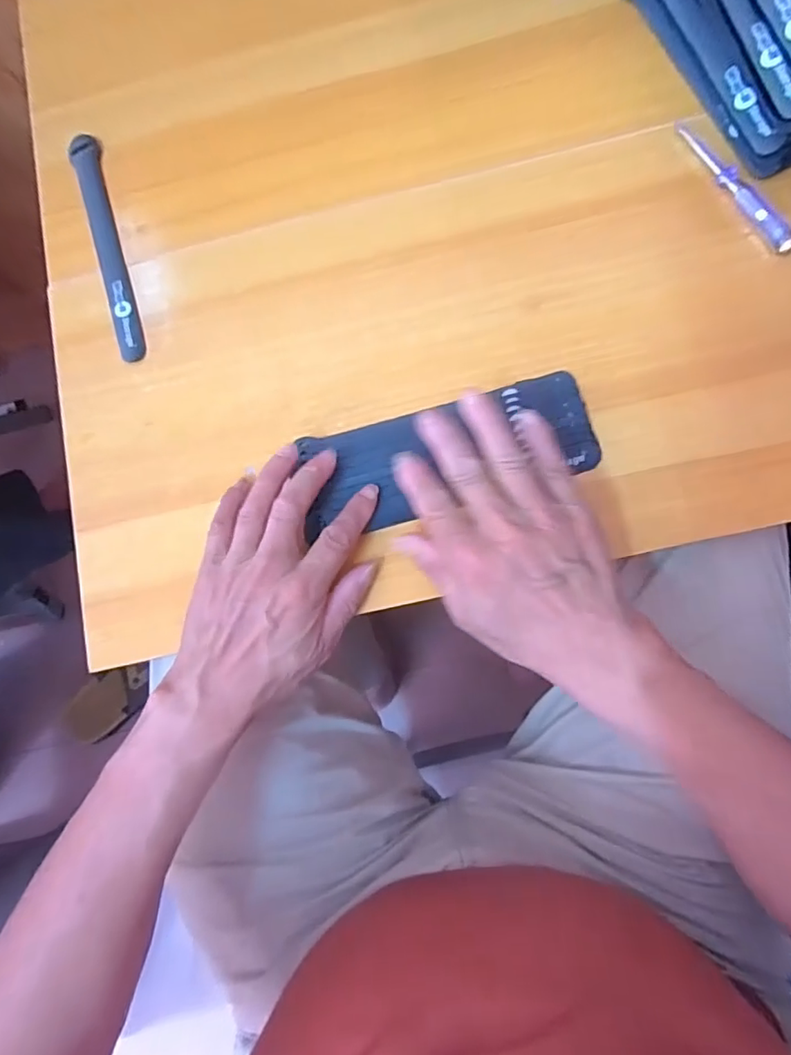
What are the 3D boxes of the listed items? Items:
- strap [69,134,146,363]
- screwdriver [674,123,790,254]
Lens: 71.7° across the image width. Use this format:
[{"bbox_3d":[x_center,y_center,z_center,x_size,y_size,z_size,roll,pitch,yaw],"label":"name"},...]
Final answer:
[{"bbox_3d":[-0.223,-0.220,0.425,0.022,0.005,0.201,-19,81,3],"label":"strap"},{"bbox_3d":[0.233,-0.236,0.374,0.013,0.010,0.120,-31,80,1],"label":"screwdriver"}]

